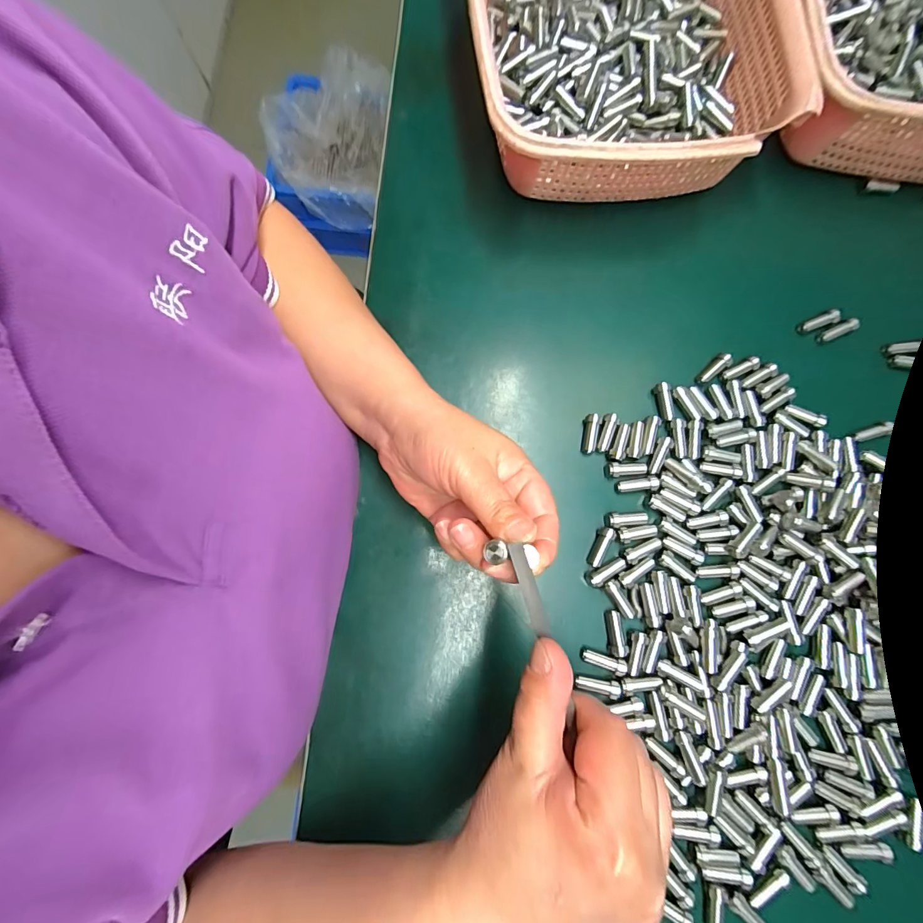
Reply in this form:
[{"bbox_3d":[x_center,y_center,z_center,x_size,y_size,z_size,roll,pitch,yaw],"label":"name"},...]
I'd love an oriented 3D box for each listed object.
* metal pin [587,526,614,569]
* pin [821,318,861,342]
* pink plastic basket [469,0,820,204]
[{"bbox_3d":[0.091,0.056,0.287,0.010,0.006,0.026,22,80,4],"label":"metal pin"},{"bbox_3d":[0.276,-0.096,0.320,0.026,0.006,0.007,-24,80,9],"label":"pin"},{"bbox_3d":[0.112,-0.320,0.322,0.213,0.078,0.285,-4,79,-1],"label":"pink plastic basket"}]

